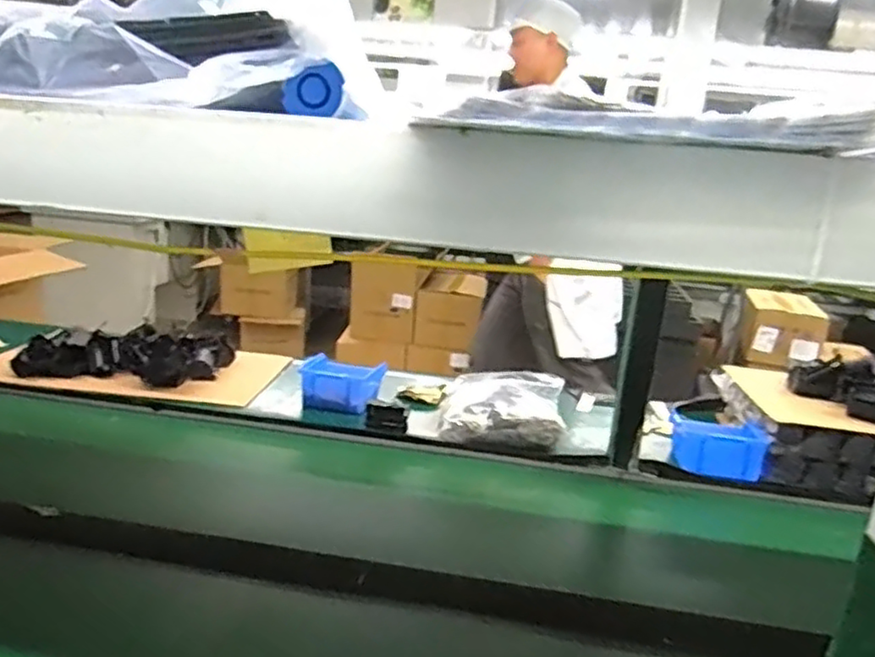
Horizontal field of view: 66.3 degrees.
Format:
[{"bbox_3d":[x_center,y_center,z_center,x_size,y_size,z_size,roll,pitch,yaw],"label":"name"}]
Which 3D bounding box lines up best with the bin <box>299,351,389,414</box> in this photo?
[{"bbox_3d":[-0.174,0.097,1.210,0.139,0.067,0.116,7,16,9],"label":"bin"}]

